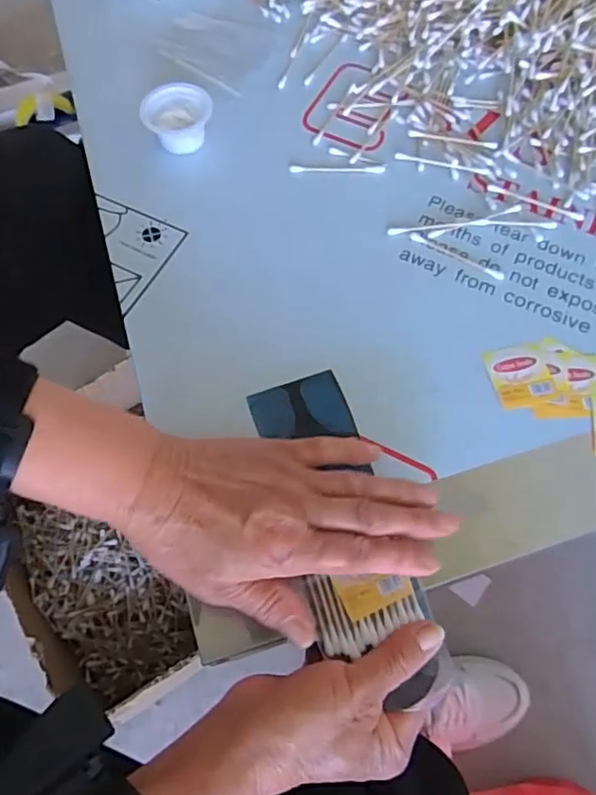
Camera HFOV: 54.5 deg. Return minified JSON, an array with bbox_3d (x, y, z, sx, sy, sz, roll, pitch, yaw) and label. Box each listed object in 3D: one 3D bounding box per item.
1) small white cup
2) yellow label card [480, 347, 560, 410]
[{"bbox_3d":[-0.094,-0.222,0.463,0.052,0.032,0.046,1,67,1],"label":"small white cup"},{"bbox_3d":[0.147,-0.013,0.381,0.039,0.004,0.043,-12,67,-4],"label":"yellow label card"}]

